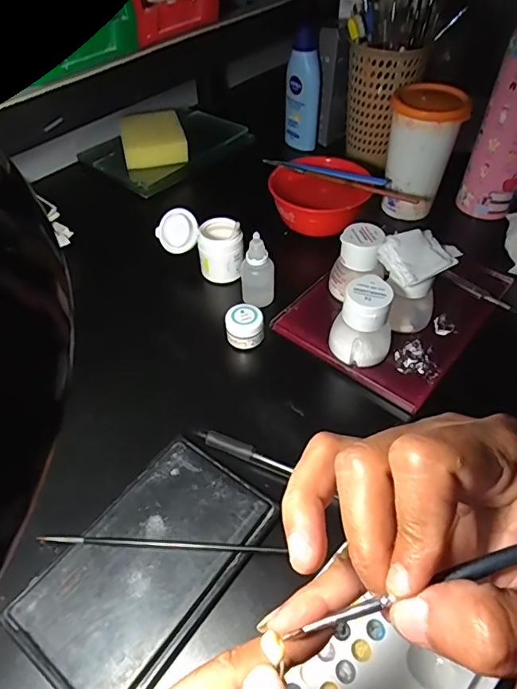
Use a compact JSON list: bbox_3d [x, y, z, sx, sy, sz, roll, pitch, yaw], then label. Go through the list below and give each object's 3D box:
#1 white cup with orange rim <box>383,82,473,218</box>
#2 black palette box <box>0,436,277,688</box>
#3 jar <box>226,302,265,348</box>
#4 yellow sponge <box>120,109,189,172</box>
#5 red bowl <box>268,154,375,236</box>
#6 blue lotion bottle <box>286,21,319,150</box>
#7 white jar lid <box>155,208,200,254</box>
[{"bbox_3d":[0.176,-0.205,0.522,0.068,0.125,0.064,0,49,0],"label":"white cup with orange rim"},{"bbox_3d":[-0.069,0.135,0.304,0.093,0.016,0.152,30,55,23],"label":"black palette box"},{"bbox_3d":[-0.012,-0.016,0.427,0.032,0.030,0.029,2,49,1],"label":"jar"},{"bbox_3d":[-0.139,-0.270,0.641,0.082,0.033,0.105,-10,50,-9],"label":"yellow sponge"},{"bbox_3d":[0.064,-0.159,0.533,0.104,0.056,0.093,17,51,15],"label":"red bowl"},{"bbox_3d":[0.057,-0.327,0.624,0.043,0.139,0.024,3,49,2],"label":"blue lotion bottle"},{"bbox_3d":[-0.081,-0.113,0.480,0.045,0.004,0.043,3,97,24],"label":"white jar lid"}]

